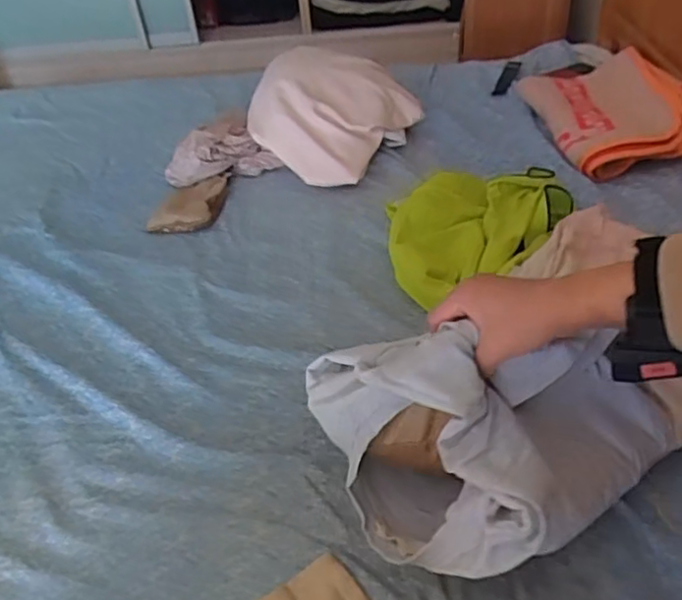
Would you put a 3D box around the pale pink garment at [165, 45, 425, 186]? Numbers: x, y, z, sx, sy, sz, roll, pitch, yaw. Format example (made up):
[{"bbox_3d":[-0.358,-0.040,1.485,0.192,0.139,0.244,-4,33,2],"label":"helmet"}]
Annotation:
[{"bbox_3d":[-0.085,-0.347,1.188,0.420,0.200,0.292,7,41,14],"label":"pale pink garment"}]

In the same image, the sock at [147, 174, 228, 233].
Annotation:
[{"bbox_3d":[-0.267,-0.171,1.107,0.109,0.035,0.161,3,41,12],"label":"sock"}]

